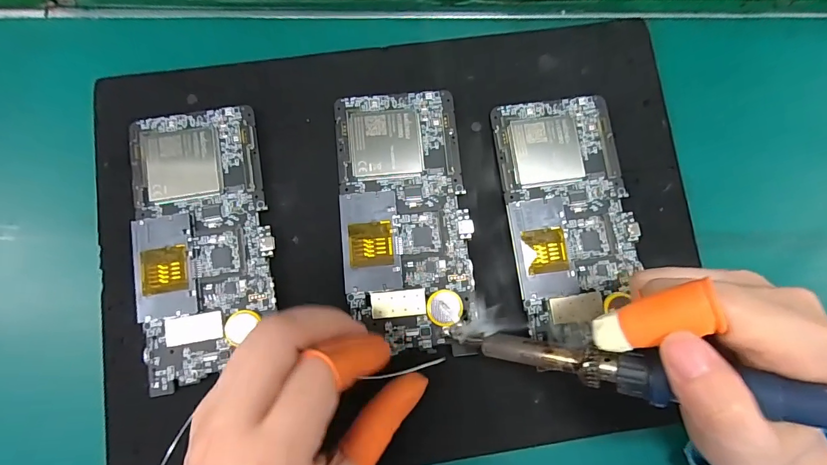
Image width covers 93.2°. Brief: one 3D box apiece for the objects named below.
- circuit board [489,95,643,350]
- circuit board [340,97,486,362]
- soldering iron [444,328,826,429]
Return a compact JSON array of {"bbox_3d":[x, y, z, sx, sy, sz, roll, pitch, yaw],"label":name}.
[{"bbox_3d":[0.092,-0.011,0.230,0.071,0.005,0.143,-8,81,-4],"label":"circuit board"},{"bbox_3d":[-0.005,-0.008,0.227,0.072,0.013,0.151,-4,82,-3],"label":"circuit board"},{"bbox_3d":[0.122,0.059,0.148,0.240,0.020,0.016,0,85,30],"label":"soldering iron"}]

